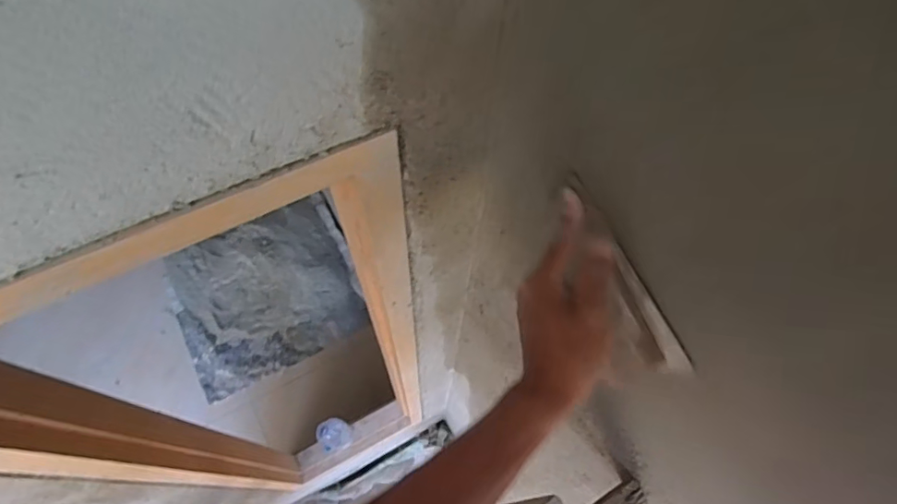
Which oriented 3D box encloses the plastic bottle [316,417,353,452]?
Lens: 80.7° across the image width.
[{"bbox_3d":[-0.366,0.585,1.692,0.100,0.214,0.092,-11,66,-7],"label":"plastic bottle"}]

